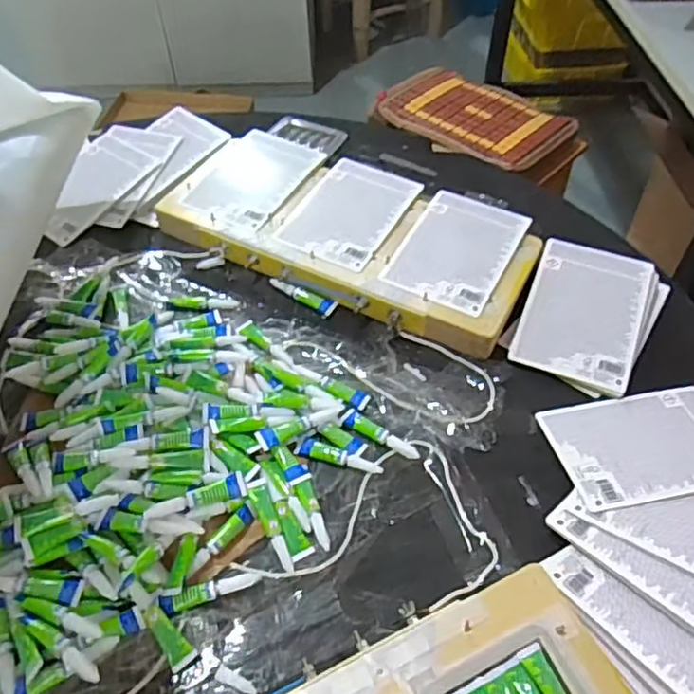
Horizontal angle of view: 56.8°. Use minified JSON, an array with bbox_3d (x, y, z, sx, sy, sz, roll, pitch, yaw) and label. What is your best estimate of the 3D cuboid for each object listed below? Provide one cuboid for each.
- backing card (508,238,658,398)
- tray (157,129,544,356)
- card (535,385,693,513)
[{"bbox_3d":[0.250,-0.038,0.677,0.118,0.010,0.170,17,63,17],"label":"backing card"},{"bbox_3d":[0.008,-0.137,0.755,0.415,0.049,0.207,24,54,20],"label":"tray"},{"bbox_3d":[0.274,0.087,0.585,0.166,0.009,0.113,-9,43,-7],"label":"card"}]

